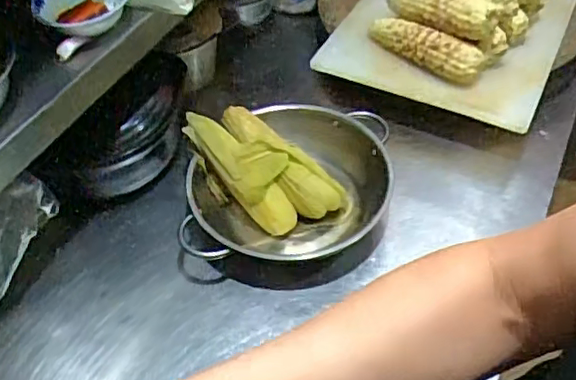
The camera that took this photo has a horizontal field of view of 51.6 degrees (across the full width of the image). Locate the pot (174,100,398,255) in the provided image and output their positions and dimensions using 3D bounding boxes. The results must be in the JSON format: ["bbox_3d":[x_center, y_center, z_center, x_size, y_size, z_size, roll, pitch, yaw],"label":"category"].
[{"bbox_3d":[0.003,-0.001,0.818,0.269,0.091,0.267,-2,48,2],"label":"pot"}]

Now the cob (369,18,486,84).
[{"bbox_3d":[0.204,-0.220,0.907,0.190,0.049,0.064,20,53,21],"label":"cob"}]

